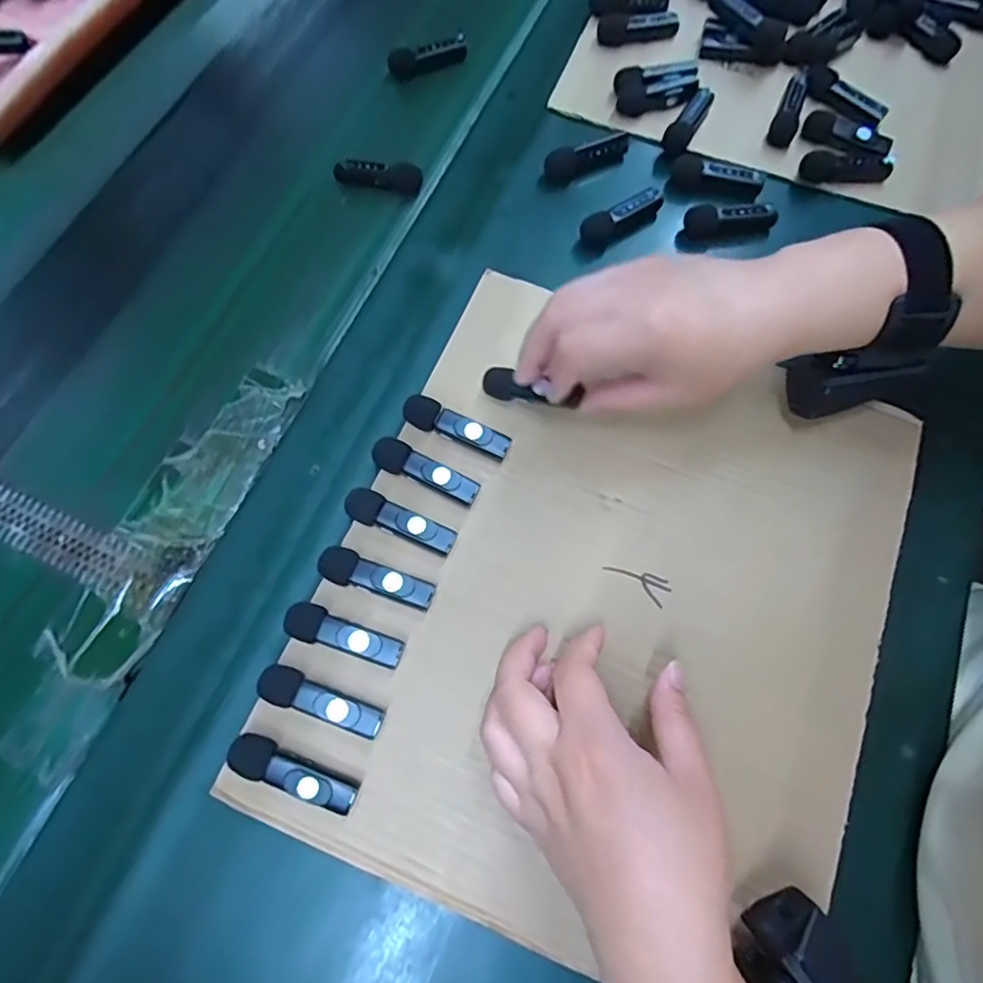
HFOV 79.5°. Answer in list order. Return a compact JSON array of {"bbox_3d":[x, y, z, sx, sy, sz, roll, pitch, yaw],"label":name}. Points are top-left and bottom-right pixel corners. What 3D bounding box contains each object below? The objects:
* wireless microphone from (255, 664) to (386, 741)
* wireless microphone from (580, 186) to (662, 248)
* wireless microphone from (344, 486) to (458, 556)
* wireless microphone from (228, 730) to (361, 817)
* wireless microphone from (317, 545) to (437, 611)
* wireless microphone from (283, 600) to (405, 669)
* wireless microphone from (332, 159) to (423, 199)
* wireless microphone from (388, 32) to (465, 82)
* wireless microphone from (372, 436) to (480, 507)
[{"bbox_3d":[-0.087,0.108,0.302,0.065,0.016,0.018,22,72,10],"label":"wireless microphone"},{"bbox_3d":[0.090,-0.194,0.416,0.063,0.020,0.019,-36,72,-10],"label":"wireless microphone"},{"bbox_3d":[-0.051,0.018,0.335,0.063,0.016,0.018,22,72,10],"label":"wireless microphone"},{"bbox_3d":[-0.097,0.138,0.292,0.063,0.016,0.018,17,71,9],"label":"wireless microphone"},{"bbox_3d":[-0.063,0.048,0.324,0.062,0.016,0.018,18,71,9],"label":"wireless microphone"},{"bbox_3d":[-0.077,0.076,0.314,0.062,0.013,0.019,16,71,8],"label":"wireless microphone"},{"bbox_3d":[-0.084,-0.238,0.441,0.062,0.014,0.018,11,70,7],"label":"wireless microphone"},{"bbox_3d":[-0.052,-0.357,0.486,0.065,0.015,0.021,-15,69,-3],"label":"wireless microphone"},{"bbox_3d":[-0.039,-0.012,0.346,0.064,0.015,0.019,24,72,11],"label":"wireless microphone"}]

